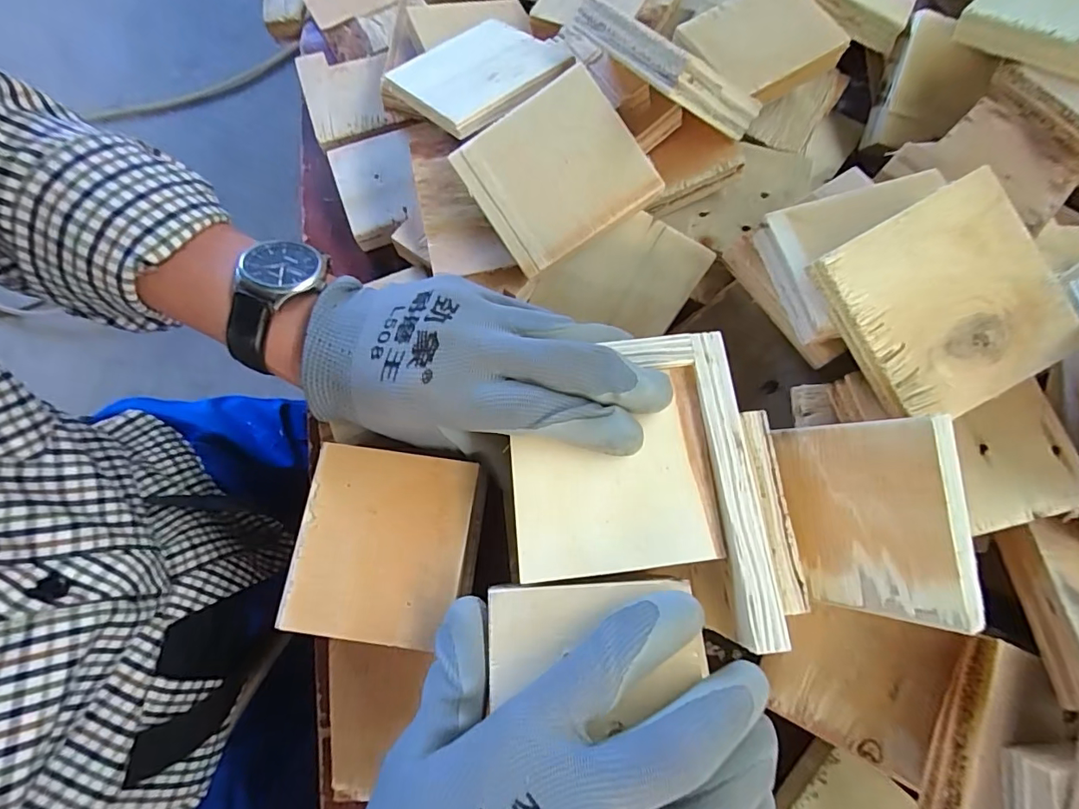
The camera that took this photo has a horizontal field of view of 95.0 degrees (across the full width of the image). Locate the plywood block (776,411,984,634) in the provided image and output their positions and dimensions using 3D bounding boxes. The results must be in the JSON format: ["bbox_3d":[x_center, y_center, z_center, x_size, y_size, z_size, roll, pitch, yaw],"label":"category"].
[{"bbox_3d":[0.146,0.051,0.222,0.011,0.069,0.084,-5,85,-32],"label":"plywood block"}]

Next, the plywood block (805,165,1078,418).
[{"bbox_3d":[0.181,-0.045,0.221,0.085,0.011,0.088,-29,89,0],"label":"plywood block"}]

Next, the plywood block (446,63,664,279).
[{"bbox_3d":[0.008,-0.130,0.276,0.089,0.007,0.084,-33,91,6],"label":"plywood block"}]

